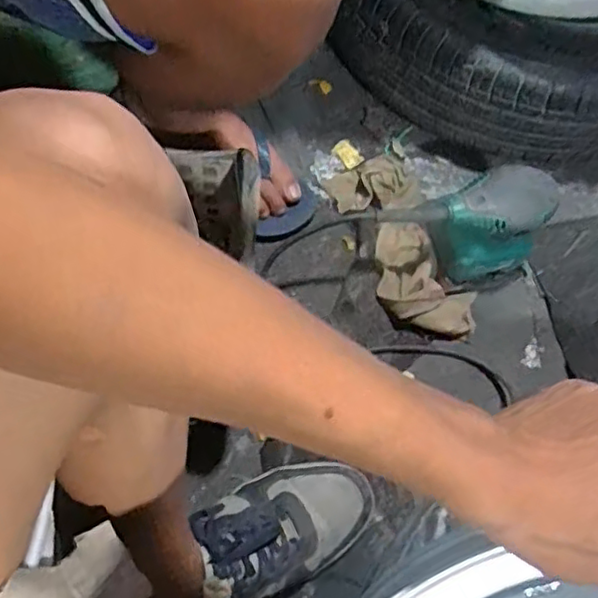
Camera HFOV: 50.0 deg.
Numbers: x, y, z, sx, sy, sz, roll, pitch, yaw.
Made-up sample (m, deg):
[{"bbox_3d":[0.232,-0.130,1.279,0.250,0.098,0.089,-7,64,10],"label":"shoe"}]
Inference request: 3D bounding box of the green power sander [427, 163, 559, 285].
[{"bbox_3d":[0.196,-0.077,0.688,0.121,0.128,0.087,-21,71,-10],"label":"green power sander"}]

